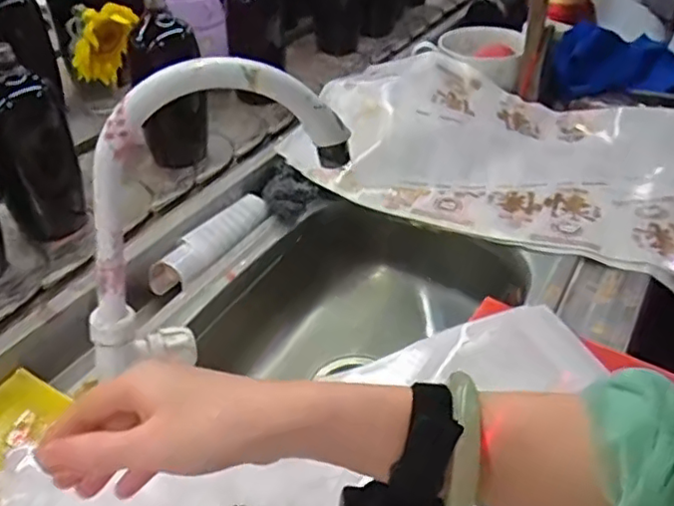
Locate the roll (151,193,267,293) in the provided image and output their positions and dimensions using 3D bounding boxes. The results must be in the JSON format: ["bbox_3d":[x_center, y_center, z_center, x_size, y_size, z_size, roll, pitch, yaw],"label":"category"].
[{"bbox_3d":[-0.139,-0.014,0.728,0.047,0.036,0.168,22,43,23],"label":"roll"}]

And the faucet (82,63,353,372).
[{"bbox_3d":[-0.096,-0.011,0.484,0.204,0.267,0.038,-12,41,-16],"label":"faucet"}]

